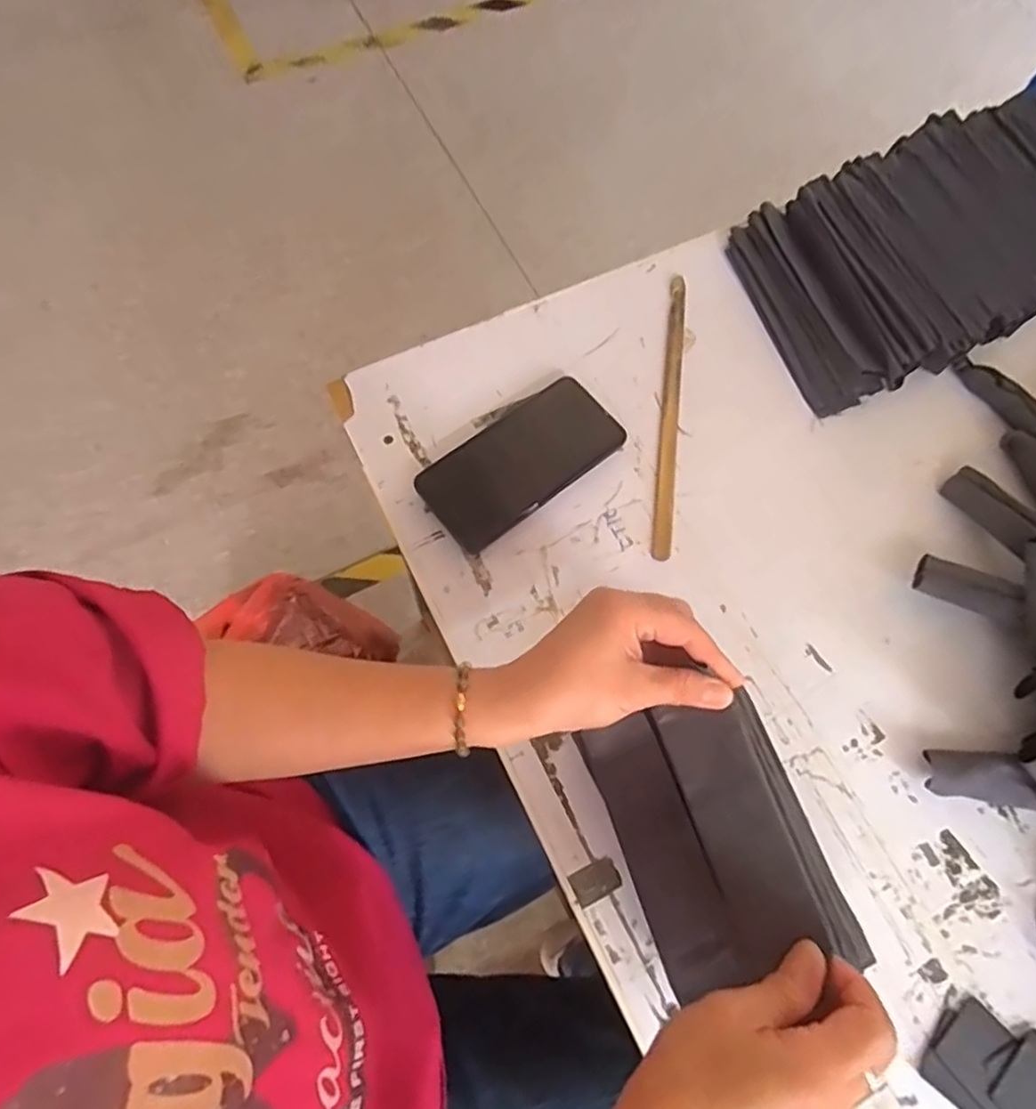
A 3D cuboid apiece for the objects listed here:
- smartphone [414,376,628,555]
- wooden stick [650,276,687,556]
[{"bbox_3d":[0.004,-0.075,0.542,0.161,0.012,0.077,-37,76,-13],"label":"smartphone"},{"bbox_3d":[0.129,-0.123,0.577,0.015,0.004,0.266,7,71,0],"label":"wooden stick"}]

